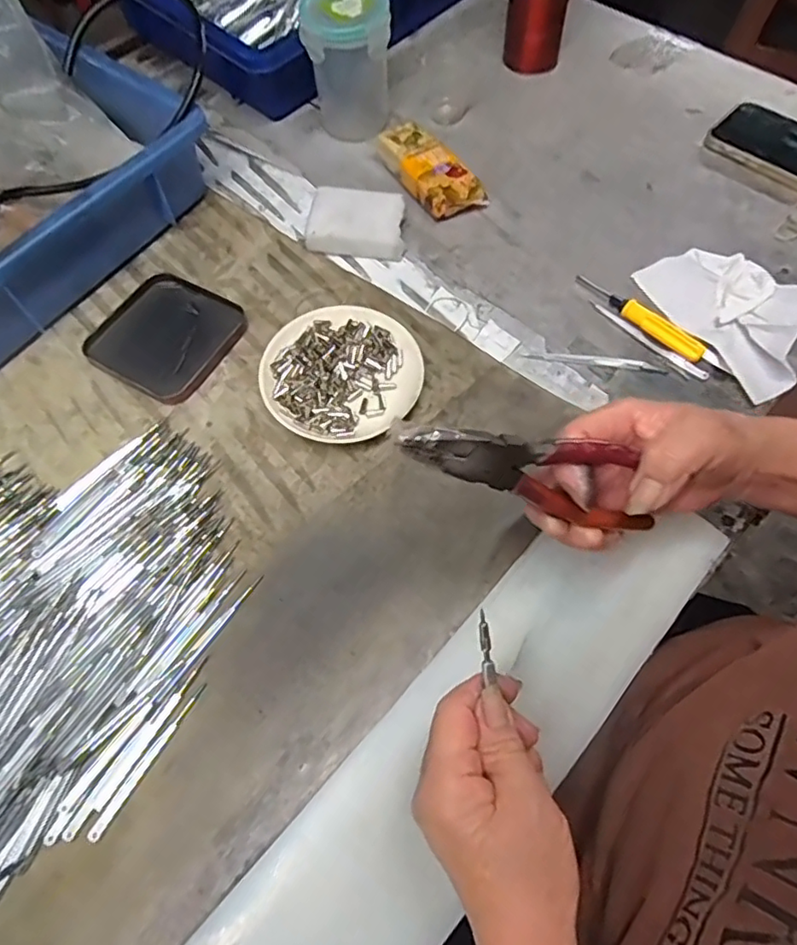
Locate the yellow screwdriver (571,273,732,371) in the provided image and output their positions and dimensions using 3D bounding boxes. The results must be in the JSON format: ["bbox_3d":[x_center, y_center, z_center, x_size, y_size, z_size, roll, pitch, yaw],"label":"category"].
[{"bbox_3d":[0.197,-0.121,0.460,0.018,0.013,0.135,-39,68,-16],"label":"yellow screwdriver"}]

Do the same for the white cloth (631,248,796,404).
[{"bbox_3d":[0.271,-0.136,0.454,0.092,0.034,0.144,-29,66,-11],"label":"white cloth"}]

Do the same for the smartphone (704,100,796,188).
[{"bbox_3d":[0.371,-0.300,0.543,0.078,0.018,0.150,-42,69,-17],"label":"smartphone"}]

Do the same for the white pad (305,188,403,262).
[{"bbox_3d":[-0.035,-0.220,0.512,0.080,0.026,0.060,6,64,6],"label":"white pad"}]

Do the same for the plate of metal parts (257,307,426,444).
[{"bbox_3d":[-0.043,-0.075,0.445,0.117,0.022,0.109,-1,64,2],"label":"plate of metal parts"}]

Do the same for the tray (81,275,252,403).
[{"bbox_3d":[-0.191,-0.114,0.476,0.105,0.009,0.103,28,68,15],"label":"tray"}]

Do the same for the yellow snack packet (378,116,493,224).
[{"bbox_3d":[0.025,-0.275,0.536,0.050,0.034,0.112,-35,67,-14],"label":"yellow snack packet"}]

